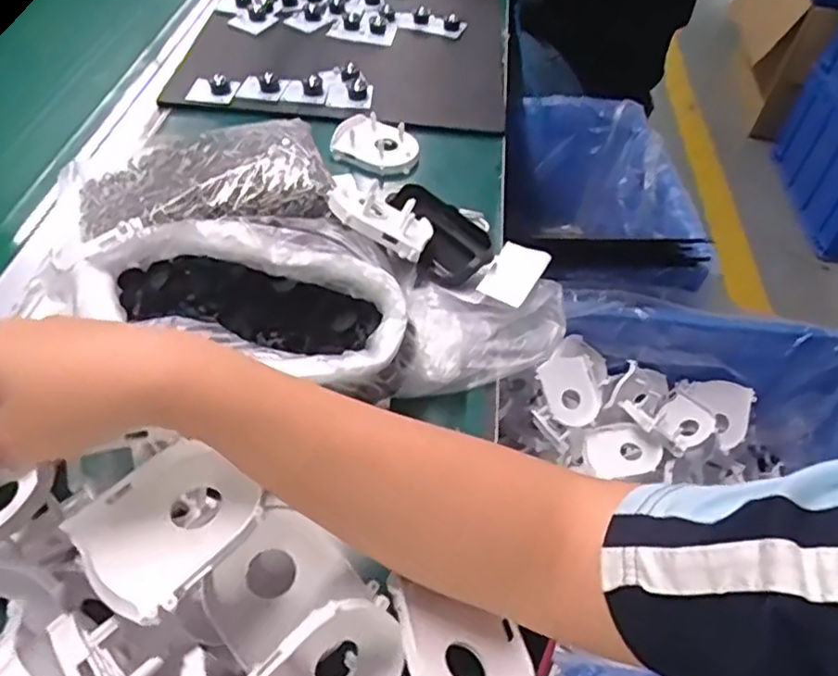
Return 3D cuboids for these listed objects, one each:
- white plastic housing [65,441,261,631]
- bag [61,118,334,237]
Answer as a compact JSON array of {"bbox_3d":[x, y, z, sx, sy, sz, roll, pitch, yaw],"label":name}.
[{"bbox_3d":[-0.114,0.084,0.297,0.070,0.013,0.075,25,50,25],"label":"white plastic housing"},{"bbox_3d":[-0.187,-0.133,0.554,0.222,0.052,0.154,-9,50,-11],"label":"bag"}]

